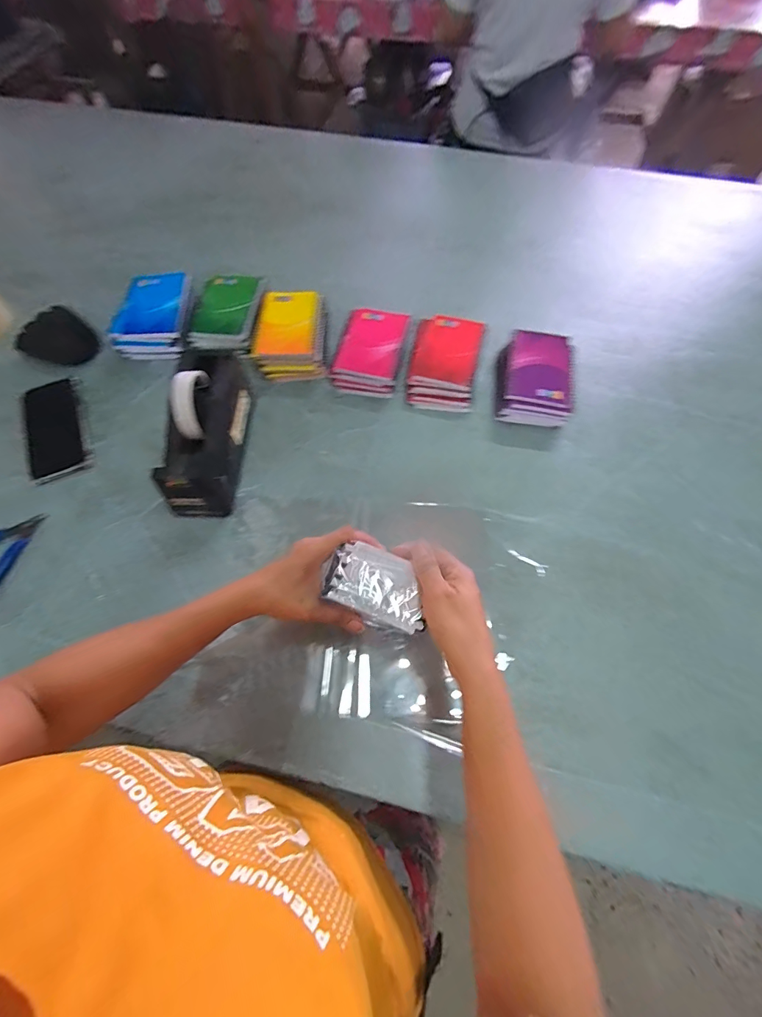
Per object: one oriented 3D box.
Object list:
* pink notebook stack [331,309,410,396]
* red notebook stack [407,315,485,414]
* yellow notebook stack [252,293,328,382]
[{"bbox_3d":[-0.015,-0.237,0.625,0.100,0.046,0.137,11,63,5],"label":"pink notebook stack"},{"bbox_3d":[0.095,-0.219,0.618,0.104,0.043,0.151,11,63,5],"label":"red notebook stack"},{"bbox_3d":[-0.137,-0.267,0.634,0.107,0.052,0.140,-1,62,-1],"label":"yellow notebook stack"}]

